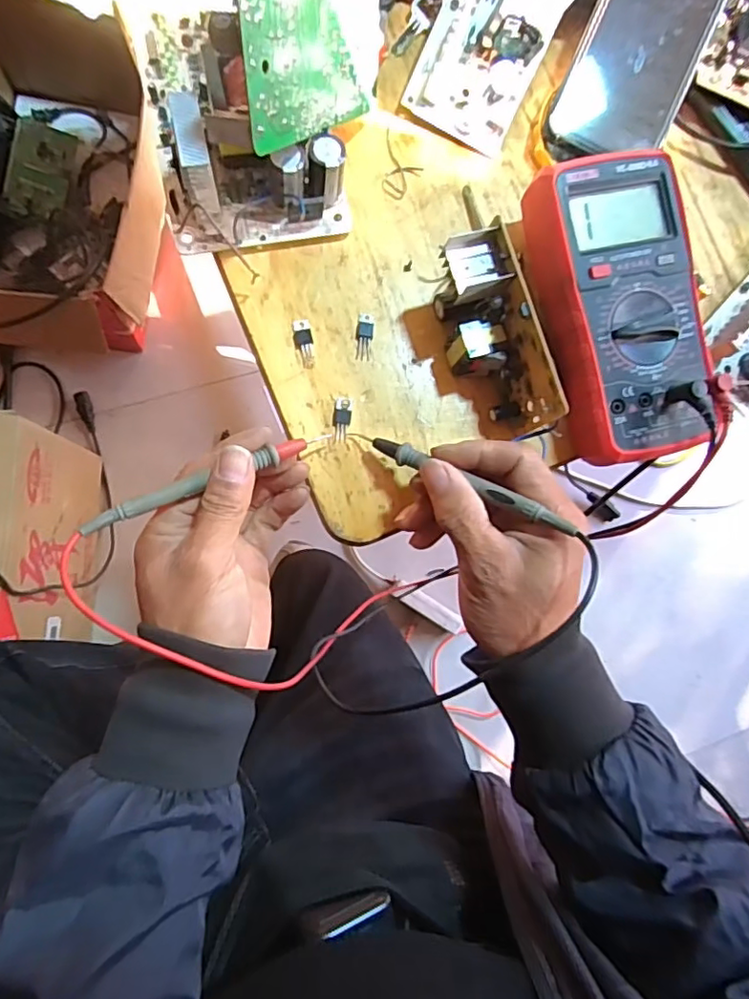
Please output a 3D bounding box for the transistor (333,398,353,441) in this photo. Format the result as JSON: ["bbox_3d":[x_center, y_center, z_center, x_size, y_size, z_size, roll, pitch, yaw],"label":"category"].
[{"bbox_3d":[-0.020,-0.050,0.361,0.011,0.004,0.027,5,83,-7],"label":"transistor"}]

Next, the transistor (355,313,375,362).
[{"bbox_3d":[-0.006,-0.104,0.368,0.010,0.004,0.030,7,83,-7],"label":"transistor"}]

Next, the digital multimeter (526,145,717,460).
[{"bbox_3d":[0.152,-0.114,0.359,0.091,0.043,0.181,-11,86,-9],"label":"digital multimeter"}]

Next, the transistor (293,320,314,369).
[{"bbox_3d":[-0.044,-0.098,0.363,0.012,0.004,0.031,-5,85,-8],"label":"transistor"}]

